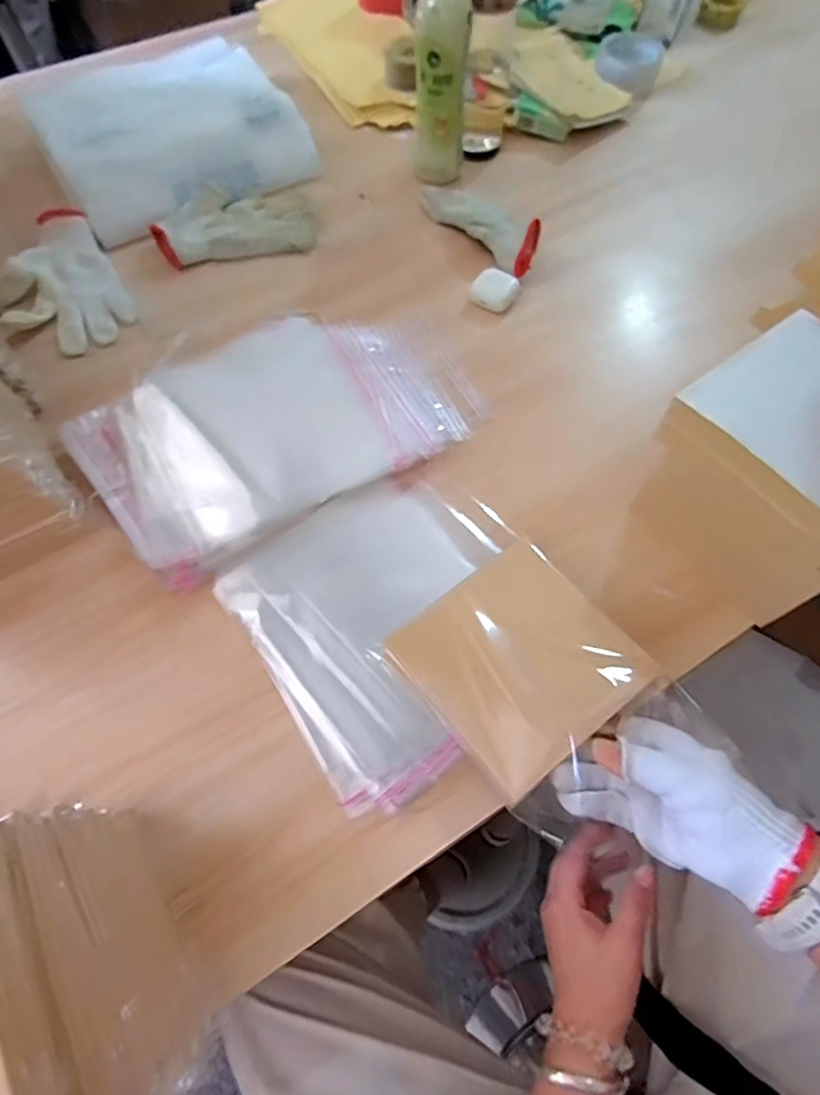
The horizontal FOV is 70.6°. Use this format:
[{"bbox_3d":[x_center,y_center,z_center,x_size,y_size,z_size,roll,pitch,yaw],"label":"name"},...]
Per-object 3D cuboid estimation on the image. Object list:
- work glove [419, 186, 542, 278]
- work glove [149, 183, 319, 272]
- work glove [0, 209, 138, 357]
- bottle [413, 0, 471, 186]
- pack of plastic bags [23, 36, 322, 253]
[{"bbox_3d":[0.087,-0.392,0.690,0.064,0.040,0.191,-33,68,-16],"label":"work glove"},{"bbox_3d":[-0.211,-0.393,0.701,0.185,0.023,0.110,-11,64,-6],"label":"work glove"},{"bbox_3d":[-0.393,-0.296,0.645,0.122,0.033,0.179,-28,66,-13],"label":"work glove"},{"bbox_3d":[0.036,-0.549,0.675,0.062,0.208,0.066,1,63,0],"label":"bottle"},{"bbox_3d":[-0.312,-0.547,0.752,0.302,0.065,0.308,-29,67,-14],"label":"pack of plastic bags"}]

